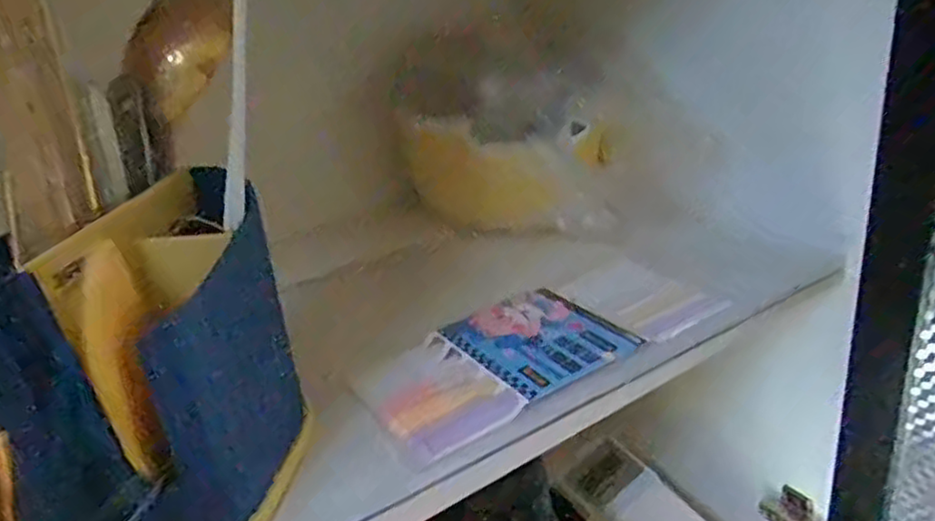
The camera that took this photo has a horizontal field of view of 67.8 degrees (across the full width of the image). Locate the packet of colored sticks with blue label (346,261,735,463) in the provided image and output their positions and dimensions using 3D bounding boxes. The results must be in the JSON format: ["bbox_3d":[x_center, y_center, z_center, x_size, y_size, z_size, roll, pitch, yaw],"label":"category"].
[{"bbox_3d":[0.047,0.051,0.444,0.229,0.009,0.102,-20,28,-26],"label":"packet of colored sticks with blue label"}]

